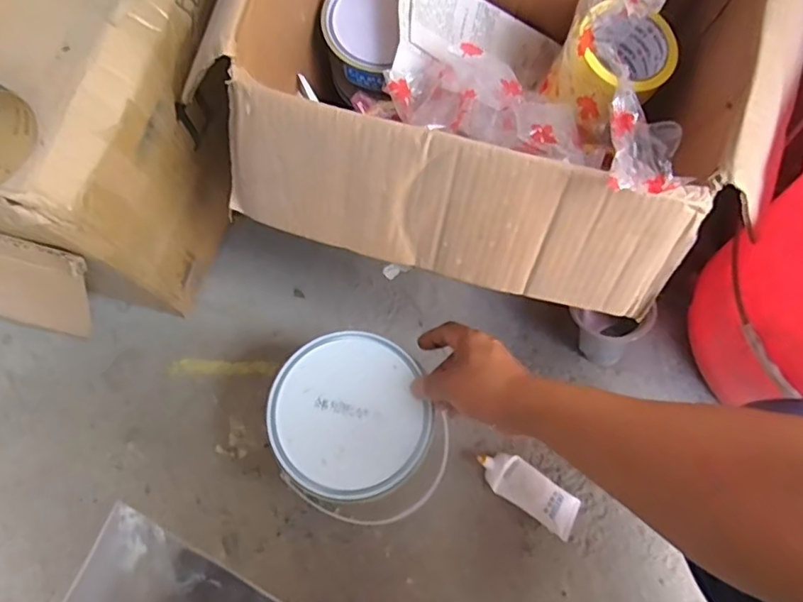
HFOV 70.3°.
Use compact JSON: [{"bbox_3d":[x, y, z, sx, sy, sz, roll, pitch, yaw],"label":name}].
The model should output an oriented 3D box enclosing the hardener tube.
[{"bbox_3d":[0.147,0.217,0.659,0.123,0.023,0.048,34,74,11],"label":"hardener tube"}]

